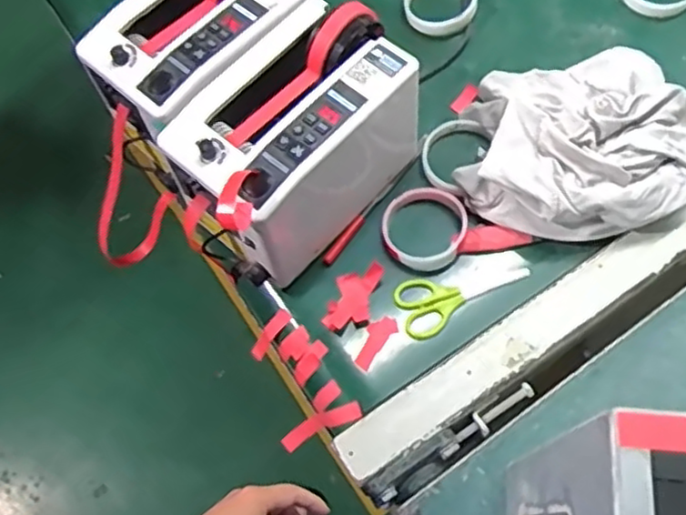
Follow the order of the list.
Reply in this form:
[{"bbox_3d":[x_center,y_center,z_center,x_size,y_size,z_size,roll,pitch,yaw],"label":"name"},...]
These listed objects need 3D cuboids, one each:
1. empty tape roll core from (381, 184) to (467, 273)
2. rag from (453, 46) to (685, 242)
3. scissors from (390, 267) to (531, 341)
[{"bbox_3d":[0.080,-0.032,0.679,0.082,0.014,0.089,-1,68,3],"label":"empty tape roll core"},{"bbox_3d":[0.238,-0.114,0.671,0.235,0.075,0.198,17,70,10],"label":"rag"},{"bbox_3d":[0.110,0.027,0.662,0.128,0.004,0.058,-31,69,-9],"label":"scissors"}]

